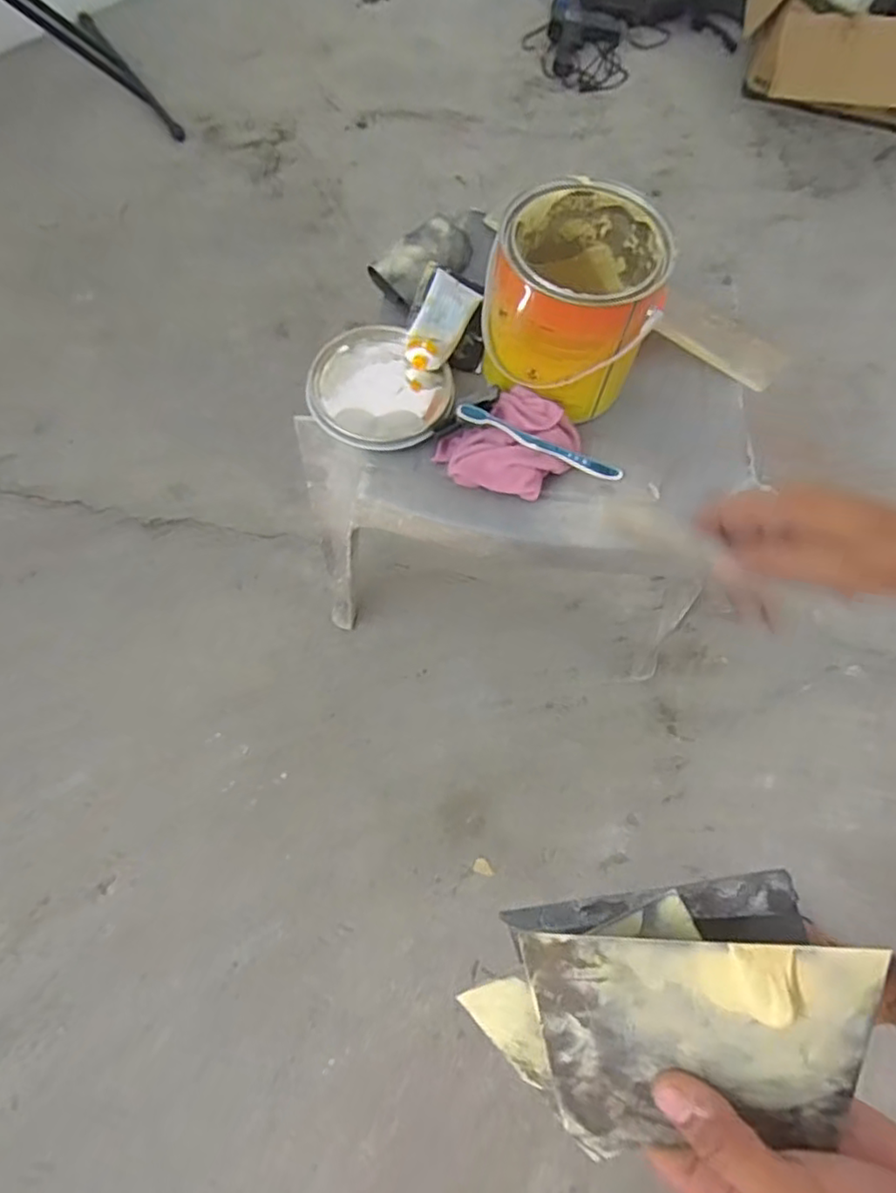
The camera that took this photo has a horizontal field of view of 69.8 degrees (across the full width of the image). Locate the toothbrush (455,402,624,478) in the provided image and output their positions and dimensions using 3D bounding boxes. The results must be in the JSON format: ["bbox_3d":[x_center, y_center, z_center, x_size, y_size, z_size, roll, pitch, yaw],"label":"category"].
[{"bbox_3d":[0.092,-0.149,0.629,0.182,0.016,0.015,17,70,-21],"label":"toothbrush"}]

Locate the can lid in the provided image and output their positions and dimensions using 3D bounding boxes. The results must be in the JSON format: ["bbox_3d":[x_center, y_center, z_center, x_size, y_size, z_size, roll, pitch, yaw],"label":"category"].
[{"bbox_3d":[-0.073,-0.214,0.670,0.137,0.015,0.149,1,71,-2],"label":"can lid"}]

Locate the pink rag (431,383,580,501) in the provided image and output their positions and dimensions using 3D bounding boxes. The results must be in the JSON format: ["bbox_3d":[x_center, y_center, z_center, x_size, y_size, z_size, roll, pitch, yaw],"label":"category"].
[{"bbox_3d":[0.064,-0.151,0.640,0.132,0.039,0.097,-35,76,-12],"label":"pink rag"}]

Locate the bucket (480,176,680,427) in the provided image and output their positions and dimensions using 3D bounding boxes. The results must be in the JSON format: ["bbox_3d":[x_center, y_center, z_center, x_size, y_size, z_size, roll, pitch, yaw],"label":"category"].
[{"bbox_3d":[0.122,-0.292,0.630,0.152,0.141,0.167,1,71,-2],"label":"bucket"}]

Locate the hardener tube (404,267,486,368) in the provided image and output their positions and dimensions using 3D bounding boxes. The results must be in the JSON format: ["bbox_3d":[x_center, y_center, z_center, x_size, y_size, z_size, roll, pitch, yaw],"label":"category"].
[{"bbox_3d":[-0.004,-0.300,0.695,0.060,0.027,0.146,15,58,3],"label":"hardener tube"}]

